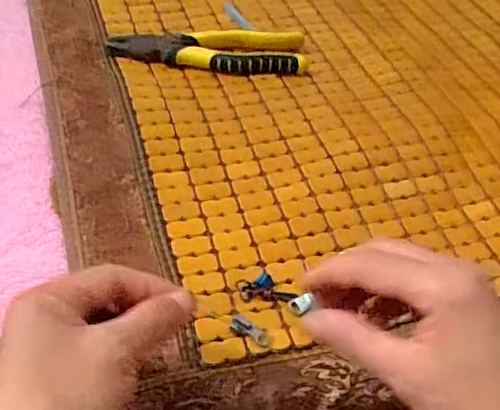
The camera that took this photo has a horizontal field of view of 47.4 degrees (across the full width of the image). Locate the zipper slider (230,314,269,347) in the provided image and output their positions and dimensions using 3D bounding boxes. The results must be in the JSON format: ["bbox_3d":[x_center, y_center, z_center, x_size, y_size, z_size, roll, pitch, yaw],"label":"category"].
[{"bbox_3d":[0.000,0.079,0.357,0.028,0.008,0.011,31,52,21],"label":"zipper slider"}]

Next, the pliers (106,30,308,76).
[{"bbox_3d":[-0.040,-0.156,0.557,0.188,0.020,0.065,0,47,-6],"label":"pliers"}]

